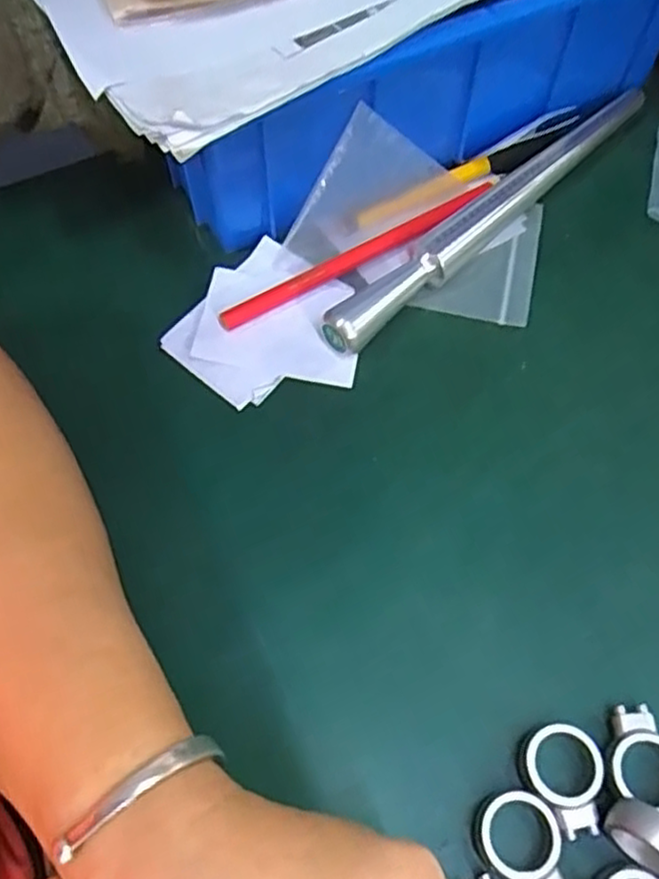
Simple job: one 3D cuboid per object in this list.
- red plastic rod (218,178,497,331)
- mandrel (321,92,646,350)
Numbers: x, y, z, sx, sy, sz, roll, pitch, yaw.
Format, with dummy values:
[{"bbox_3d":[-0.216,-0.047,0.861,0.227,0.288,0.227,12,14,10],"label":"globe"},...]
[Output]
[{"bbox_3d":[0.018,-0.089,0.329,0.153,0.013,0.014,-29,66,-15],"label":"red plastic rod"},{"bbox_3d":[0.085,-0.114,0.344,0.229,0.022,0.018,-40,69,-20],"label":"mandrel"}]

